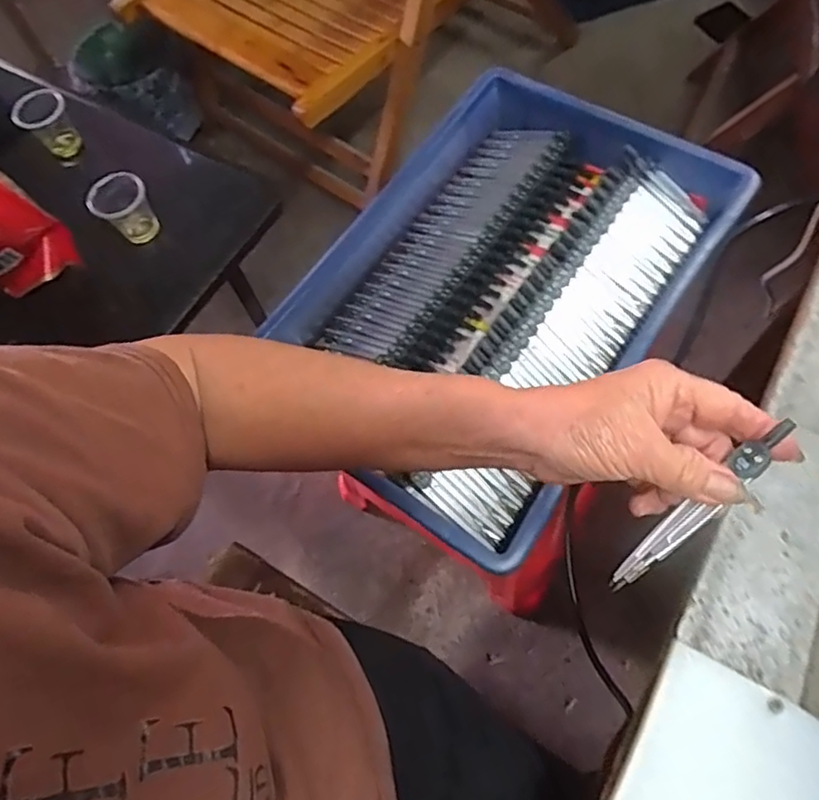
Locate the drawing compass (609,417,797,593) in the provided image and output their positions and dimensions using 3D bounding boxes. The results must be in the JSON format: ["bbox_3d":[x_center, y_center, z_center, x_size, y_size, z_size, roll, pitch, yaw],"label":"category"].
[{"bbox_3d":[0.139,0.052,0.300,0.112,0.005,0.014,-47,73,11],"label":"drawing compass"}]

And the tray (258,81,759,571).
[{"bbox_3d":[0.082,-0.099,0.576,0.285,0.084,0.433,32,73,18],"label":"tray"}]

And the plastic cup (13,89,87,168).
[{"bbox_3d":[-0.390,-0.298,0.684,0.051,0.077,0.050,-1,70,2],"label":"plastic cup"}]

